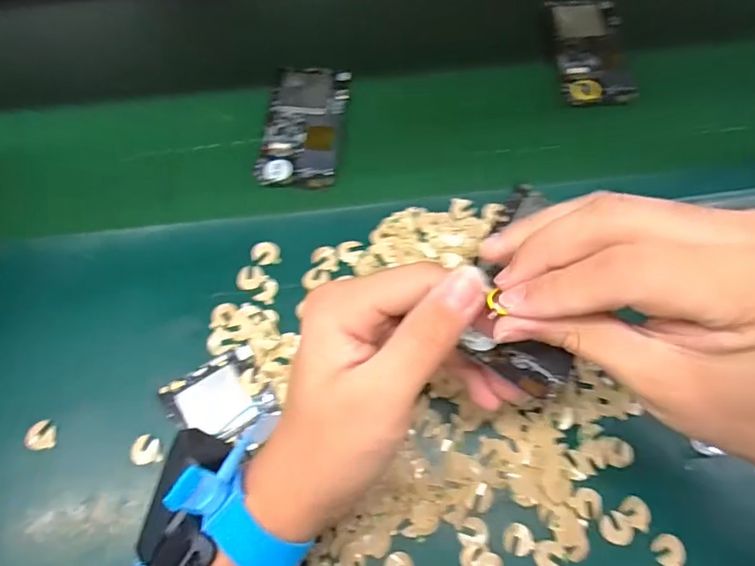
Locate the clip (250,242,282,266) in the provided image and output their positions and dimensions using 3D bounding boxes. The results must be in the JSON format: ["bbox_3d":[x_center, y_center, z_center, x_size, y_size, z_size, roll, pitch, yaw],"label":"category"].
[{"bbox_3d":[-0.082,-0.022,0.387,0.020,0.004,0.019,0,67,-1],"label":"clip"}]

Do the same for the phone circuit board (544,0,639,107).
[{"bbox_3d":[0.191,-0.213,0.477,0.062,0.011,0.117,-1,65,-1],"label":"phone circuit board"}]

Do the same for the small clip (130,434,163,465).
[{"bbox_3d":[-0.147,0.106,0.335,0.018,0.004,0.017,-12,68,-6],"label":"small clip"}]

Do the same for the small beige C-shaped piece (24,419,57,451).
[{"bbox_3d":[-0.215,0.097,0.337,0.016,0.007,0.018,-1,67,-1],"label":"small beige C-shaped piece"}]

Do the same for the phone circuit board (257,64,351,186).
[{"bbox_3d":[-0.061,-0.132,0.446,0.063,0.011,0.116,7,71,1],"label":"phone circuit board"}]

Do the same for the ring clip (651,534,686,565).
[{"bbox_3d":[0.173,0.160,0.314,0.018,0.004,0.017,26,69,10],"label":"ring clip"}]

